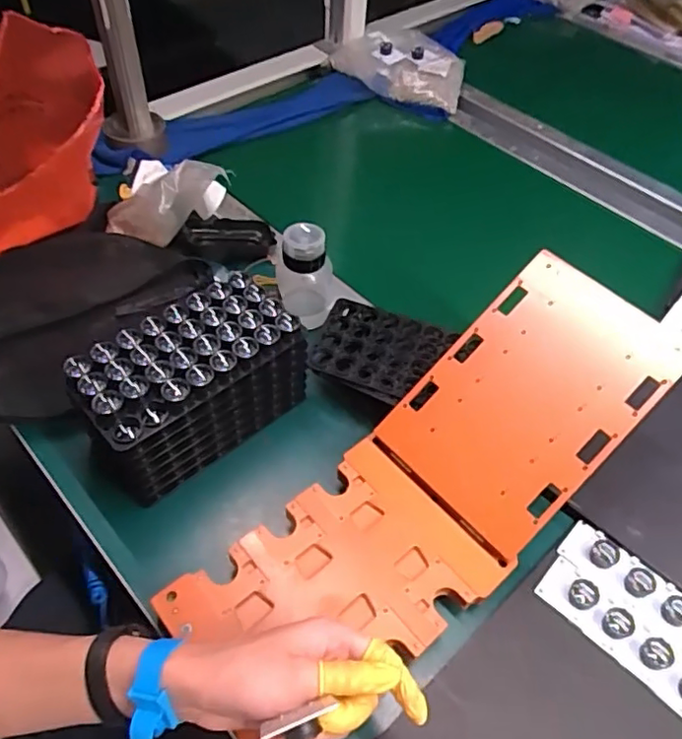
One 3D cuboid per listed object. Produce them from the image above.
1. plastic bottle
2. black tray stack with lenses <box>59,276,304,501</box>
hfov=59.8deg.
[{"bbox_3d":[-0.040,-0.099,0.652,0.063,0.115,0.051,1,53,-2],"label":"plastic bottle"},{"bbox_3d":[-0.136,0.012,0.544,0.199,0.102,0.101,-34,61,-25],"label":"black tray stack with lenses"}]

